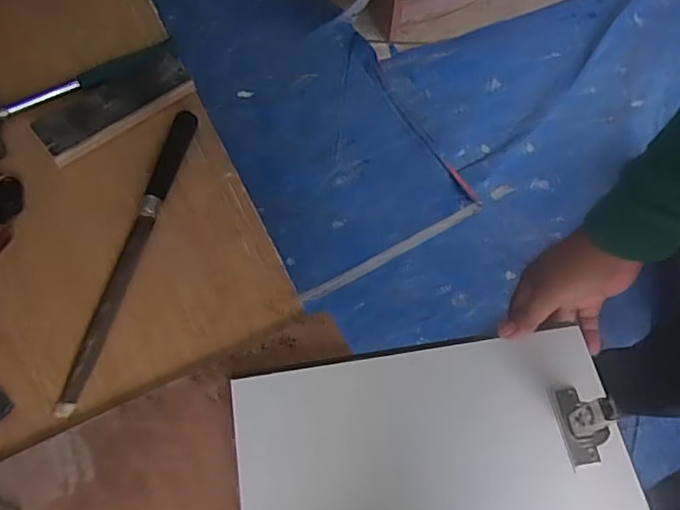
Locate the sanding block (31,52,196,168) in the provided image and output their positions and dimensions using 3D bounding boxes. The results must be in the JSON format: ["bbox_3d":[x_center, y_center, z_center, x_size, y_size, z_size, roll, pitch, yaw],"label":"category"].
[{"bbox_3d":[-0.251,-0.171,0.636,0.175,0.022,0.069,-36,69,-18],"label":"sanding block"}]

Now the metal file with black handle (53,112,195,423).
[{"bbox_3d":[-0.206,-0.009,0.559,0.019,0.017,0.326,13,63,5],"label":"metal file with black handle"}]

